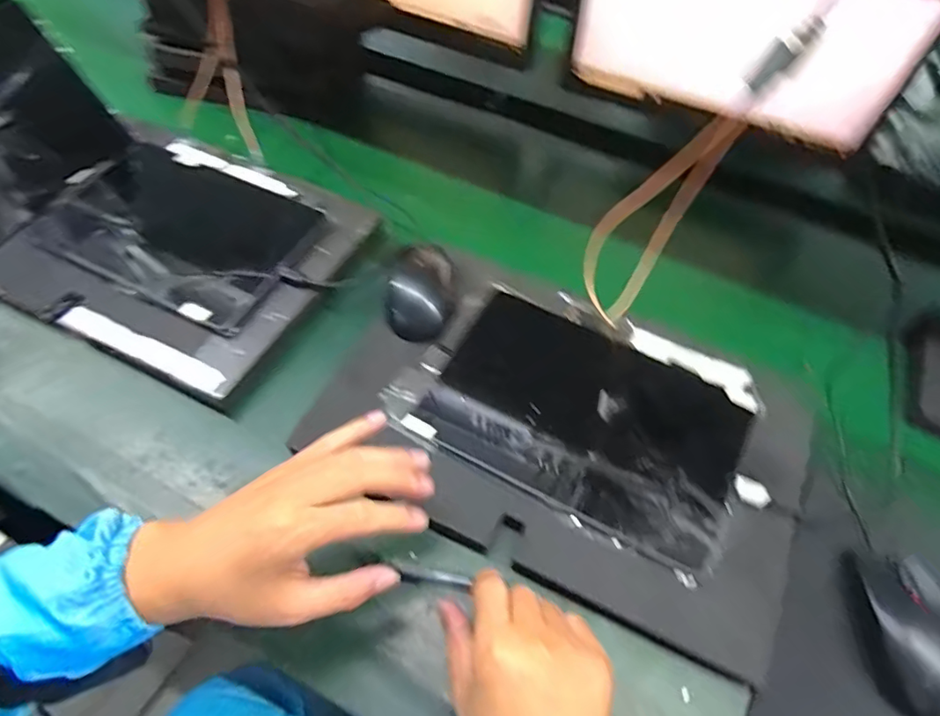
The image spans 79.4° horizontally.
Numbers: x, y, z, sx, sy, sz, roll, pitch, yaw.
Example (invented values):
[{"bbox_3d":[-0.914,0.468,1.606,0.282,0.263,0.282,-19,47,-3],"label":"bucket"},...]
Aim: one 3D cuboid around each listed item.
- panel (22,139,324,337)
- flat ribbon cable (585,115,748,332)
[{"bbox_3d":[-0.292,-0.141,0.577,0.253,0.020,0.187,24,54,12],"label":"panel"},{"bbox_3d":[0.165,-0.127,0.510,0.058,0.196,0.063,-13,54,-39],"label":"flat ribbon cable"}]

